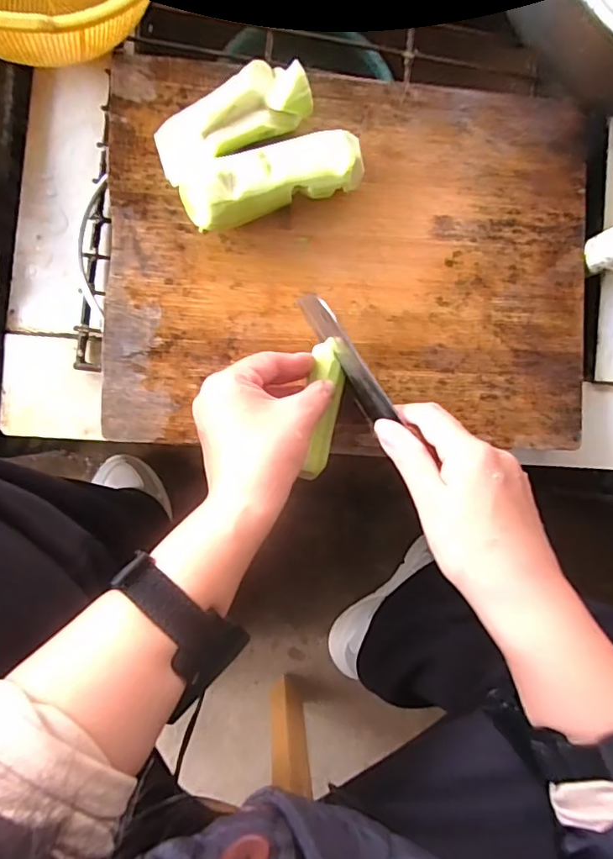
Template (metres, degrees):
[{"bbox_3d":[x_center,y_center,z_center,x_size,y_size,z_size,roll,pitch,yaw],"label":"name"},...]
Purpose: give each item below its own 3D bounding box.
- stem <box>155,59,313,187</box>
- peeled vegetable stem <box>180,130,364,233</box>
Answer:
[{"bbox_3d":[-0.057,-0.231,0.383,0.117,0.041,0.045,-28,95,-5],"label":"stem"},{"bbox_3d":[-0.027,-0.188,0.385,0.132,0.045,0.049,-20,95,-5],"label":"peeled vegetable stem"}]

